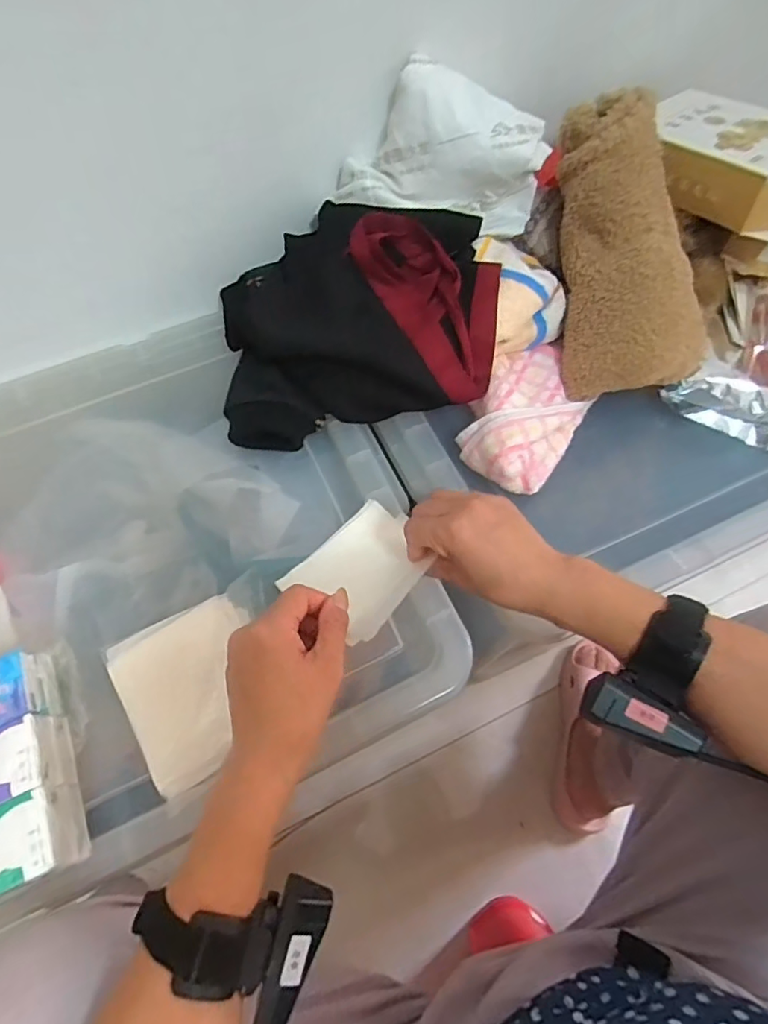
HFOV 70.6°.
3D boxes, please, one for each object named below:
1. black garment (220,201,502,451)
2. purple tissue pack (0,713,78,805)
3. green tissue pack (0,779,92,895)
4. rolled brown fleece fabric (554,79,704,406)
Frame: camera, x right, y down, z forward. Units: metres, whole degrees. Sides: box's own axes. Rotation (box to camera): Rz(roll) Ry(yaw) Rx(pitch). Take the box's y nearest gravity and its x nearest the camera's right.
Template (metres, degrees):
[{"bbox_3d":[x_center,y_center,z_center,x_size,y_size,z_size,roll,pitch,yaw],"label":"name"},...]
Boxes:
[{"bbox_3d":[-0.031,-0.186,0.535,0.268,0.136,0.199,-9,65,-4],"label":"black garment"},{"bbox_3d":[-0.277,0.187,0.393,0.078,0.039,0.053,-24,67,-10],"label":"purple tissue pack"},{"bbox_3d":[-0.256,0.231,0.375,0.077,0.041,0.054,-22,67,-10],"label":"green tissue pack"},{"bbox_3d":[0.233,-0.258,0.519,0.127,0.080,0.281,-7,90,-3],"label":"rolled brown fleece fabric"}]

